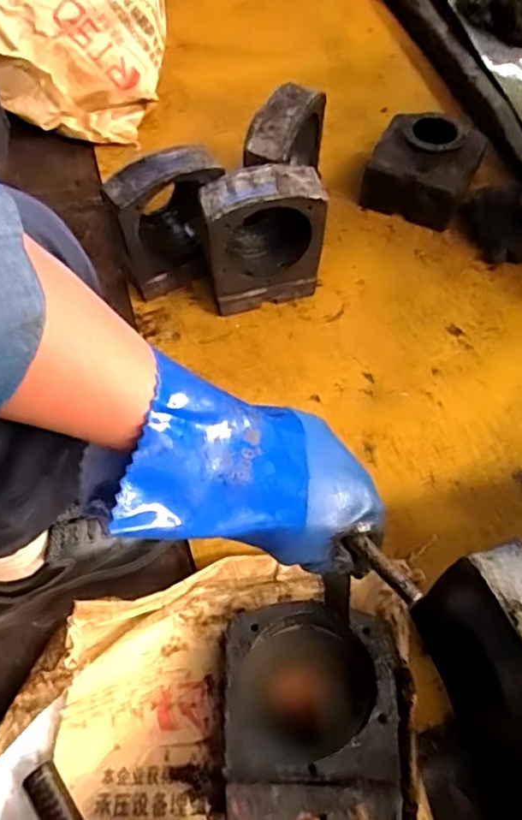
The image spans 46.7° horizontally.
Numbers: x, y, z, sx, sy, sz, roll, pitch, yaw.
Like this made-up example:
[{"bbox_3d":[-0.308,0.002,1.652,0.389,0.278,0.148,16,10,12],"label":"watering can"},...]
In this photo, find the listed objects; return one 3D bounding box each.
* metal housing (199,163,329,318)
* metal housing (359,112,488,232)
[{"bbox_3d":[0.001,-0.235,0.832,0.155,0.183,0.085,-13,61,-8],"label":"metal housing"},{"bbox_3d":[0.261,-0.400,0.983,0.165,0.087,0.150,22,62,12],"label":"metal housing"}]

